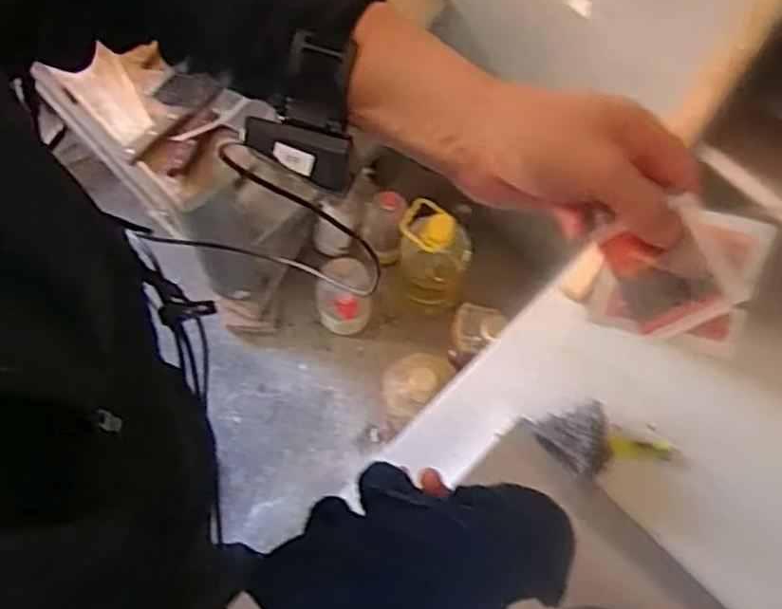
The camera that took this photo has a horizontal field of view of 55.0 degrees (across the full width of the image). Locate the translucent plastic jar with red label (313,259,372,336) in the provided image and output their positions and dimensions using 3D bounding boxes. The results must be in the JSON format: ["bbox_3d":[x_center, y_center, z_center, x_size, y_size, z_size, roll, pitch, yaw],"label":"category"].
[{"bbox_3d":[-0.095,-0.014,1.612,0.119,0.231,0.099,4,70,0],"label":"translucent plastic jar with red label"}]

